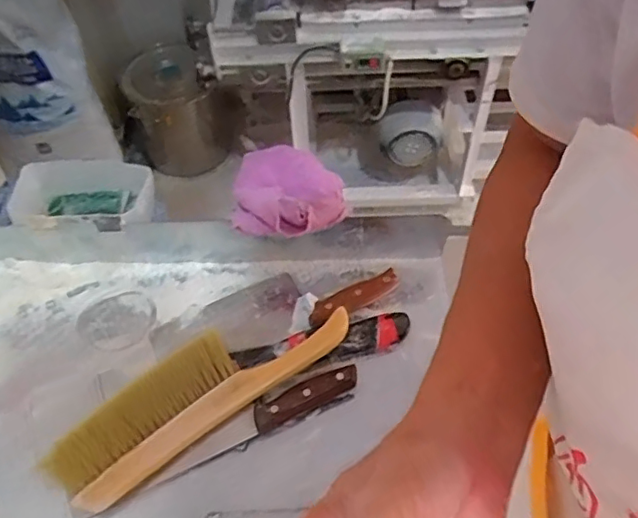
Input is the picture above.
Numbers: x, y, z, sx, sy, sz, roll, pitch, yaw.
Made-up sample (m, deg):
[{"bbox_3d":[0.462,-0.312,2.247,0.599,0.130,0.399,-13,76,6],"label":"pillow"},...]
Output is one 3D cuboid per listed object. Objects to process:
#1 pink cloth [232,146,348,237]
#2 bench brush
[{"bbox_3d":[-0.033,-0.085,0.713,0.128,0.033,0.134,6,55,5],"label":"pink cloth"},{"bbox_3d":[-0.129,0.138,0.653,0.348,0.035,0.109,-32,60,-20],"label":"bench brush"}]

